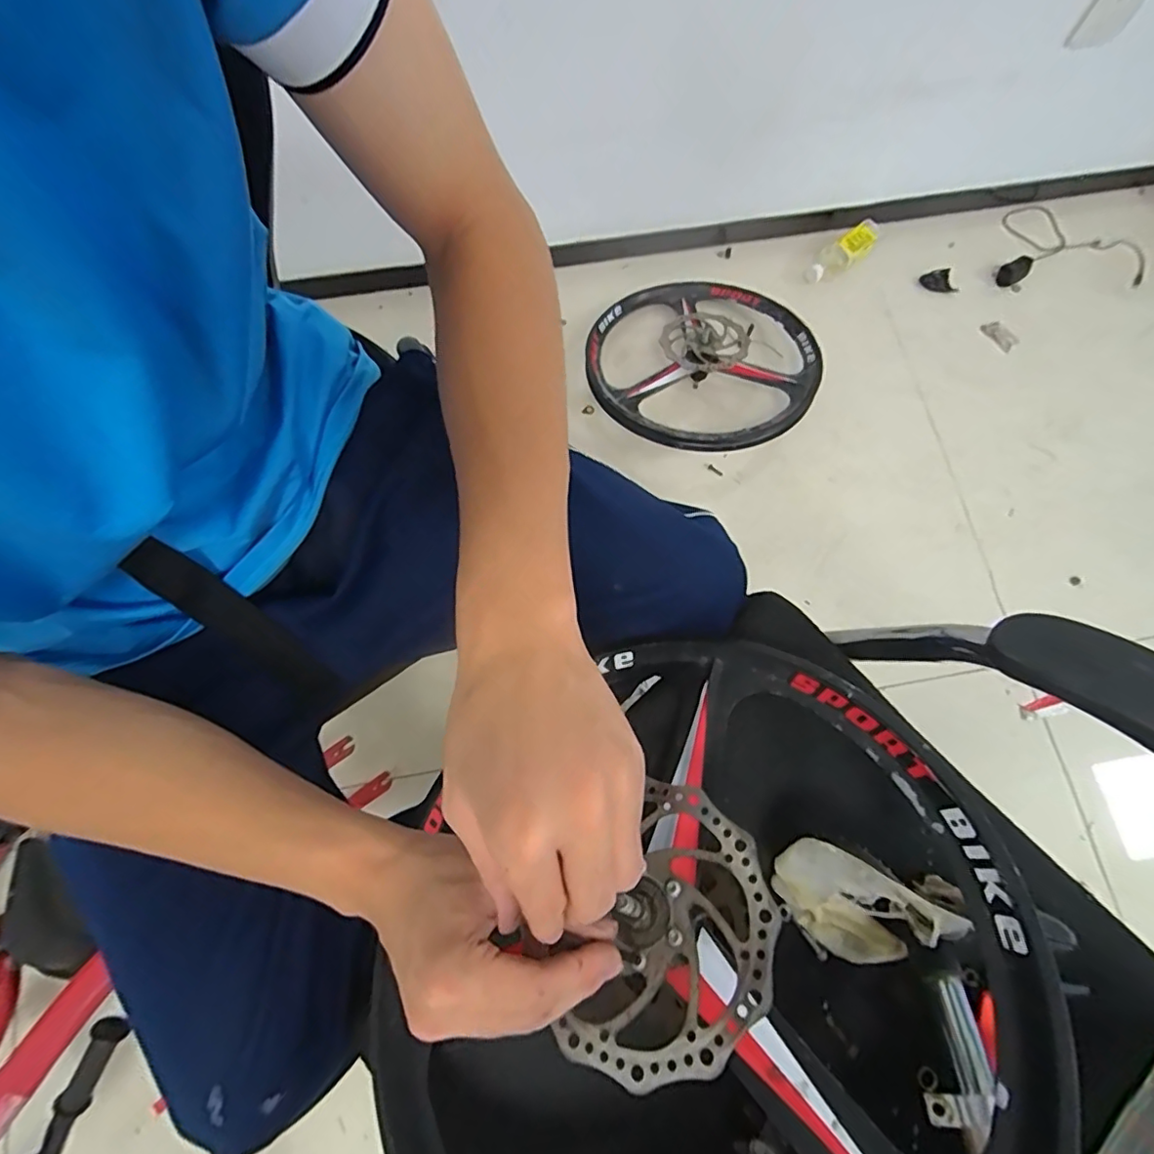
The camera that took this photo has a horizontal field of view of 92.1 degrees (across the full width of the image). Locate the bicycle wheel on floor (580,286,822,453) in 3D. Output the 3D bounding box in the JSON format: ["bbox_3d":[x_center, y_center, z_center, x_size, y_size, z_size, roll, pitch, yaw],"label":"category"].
[{"bbox_3d":[0.226,-0.387,1.011,0.425,0.102,0.387,0,76,0],"label":"bicycle wheel on floor"}]

